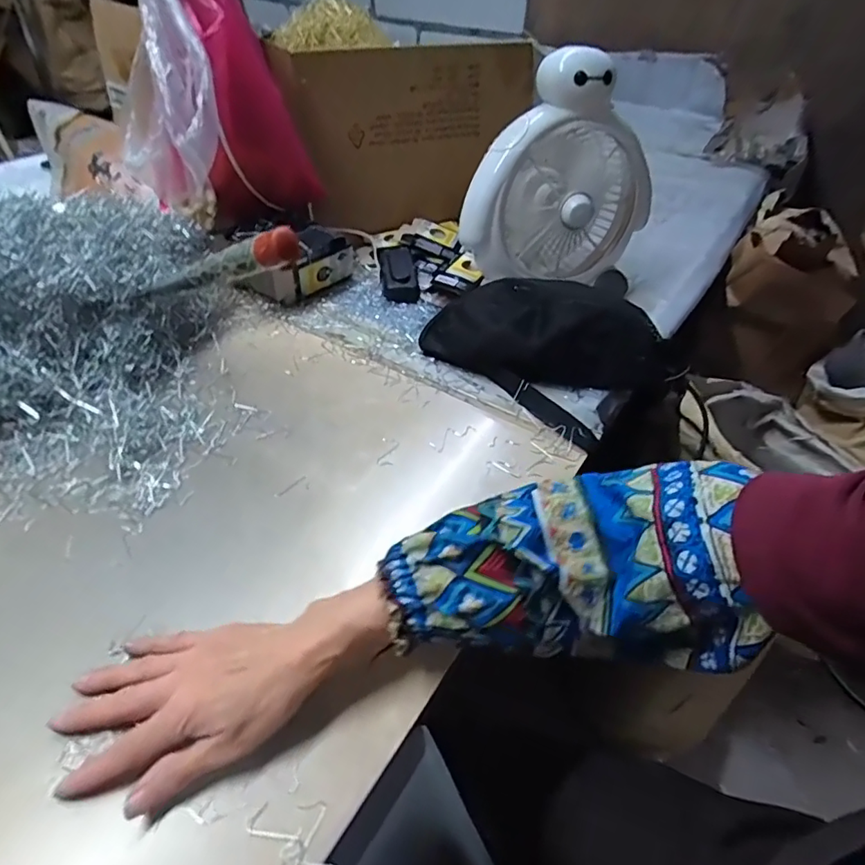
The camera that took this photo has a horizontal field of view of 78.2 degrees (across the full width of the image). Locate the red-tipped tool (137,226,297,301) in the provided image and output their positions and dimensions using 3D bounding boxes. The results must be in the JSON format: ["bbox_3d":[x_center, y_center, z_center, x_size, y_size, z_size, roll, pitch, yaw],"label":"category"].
[{"bbox_3d":[-0.195,-0.141,0.468,0.208,0.025,0.020,-4,37,35],"label":"red-tipped tool"}]

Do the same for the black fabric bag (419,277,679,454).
[{"bbox_3d":[0.126,-0.099,0.585,0.245,0.091,0.137,32,52,26],"label":"black fabric bag"}]

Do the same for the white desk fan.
[{"bbox_3d":[0.158,-0.309,0.666,0.229,0.253,0.130,-27,52,-26],"label":"white desk fan"}]

